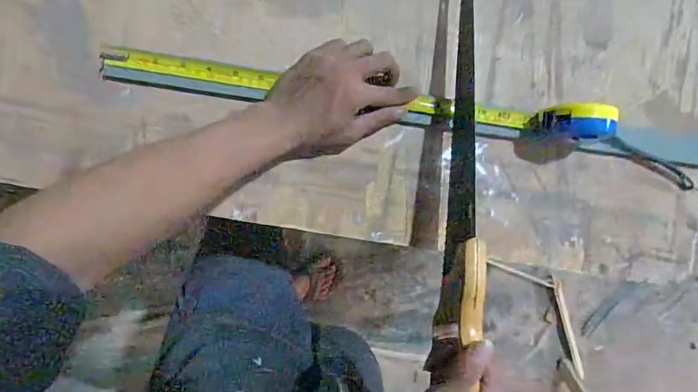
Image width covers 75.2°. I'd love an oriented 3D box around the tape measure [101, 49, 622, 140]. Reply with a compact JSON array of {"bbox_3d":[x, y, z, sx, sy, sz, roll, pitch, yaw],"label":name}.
[{"bbox_3d":[0.013,-0.100,0.448,0.492,0.057,0.030,7,91,-3],"label":"tape measure"}]

